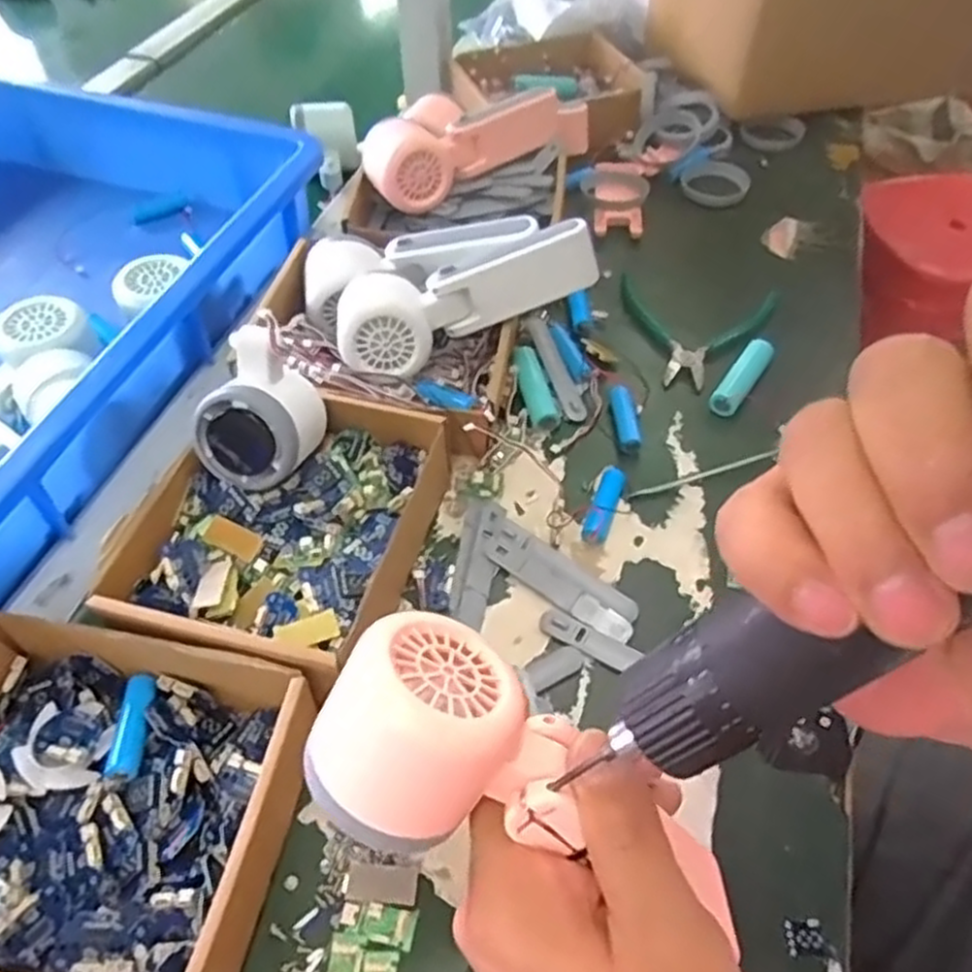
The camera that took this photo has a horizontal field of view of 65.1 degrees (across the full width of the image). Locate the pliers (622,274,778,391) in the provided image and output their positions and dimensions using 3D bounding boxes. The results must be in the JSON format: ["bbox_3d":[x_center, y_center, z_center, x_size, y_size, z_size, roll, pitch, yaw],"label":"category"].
[{"bbox_3d":[0.148,-0.115,0.557,0.113,0.019,0.105,14,52,11],"label":"pliers"}]

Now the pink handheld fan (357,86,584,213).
[{"bbox_3d":[0.003,-0.281,0.615,0.205,0.056,0.059,-27,56,-20],"label":"pink handheld fan"}]

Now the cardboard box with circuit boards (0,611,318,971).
[{"bbox_3d":[-0.175,0.136,0.333,0.168,0.047,0.136,11,52,8],"label":"cardboard box with circuit boards"}]

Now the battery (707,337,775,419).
[{"bbox_3d":[0.176,-0.074,0.519,0.020,0.020,0.067,31,57,23],"label":"battery"}]

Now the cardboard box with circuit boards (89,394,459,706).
[{"bbox_3d":[-0.106,0.024,0.419,0.148,0.045,0.166,16,53,12],"label":"cardboard box with circuit boards"}]

